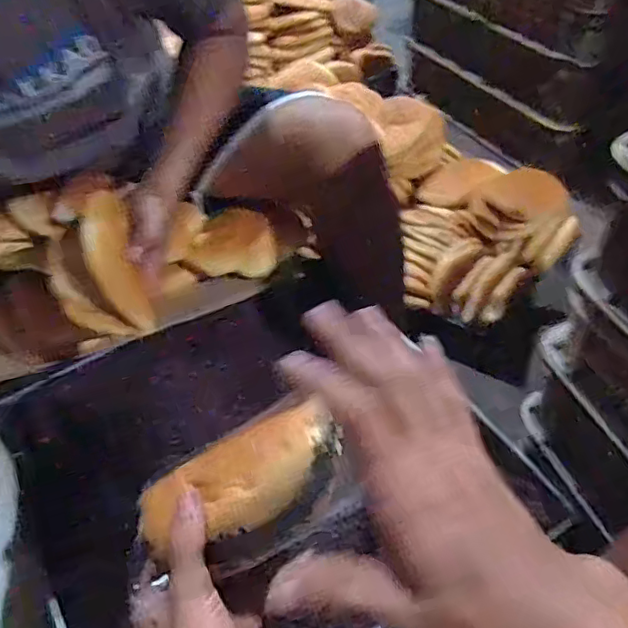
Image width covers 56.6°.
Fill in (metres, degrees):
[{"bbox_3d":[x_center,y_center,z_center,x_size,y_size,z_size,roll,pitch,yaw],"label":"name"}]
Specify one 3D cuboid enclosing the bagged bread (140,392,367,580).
[{"bbox_3d":[-0.041,0.114,0.368,0.130,0.040,0.082,-31,63,-3],"label":"bagged bread"}]

